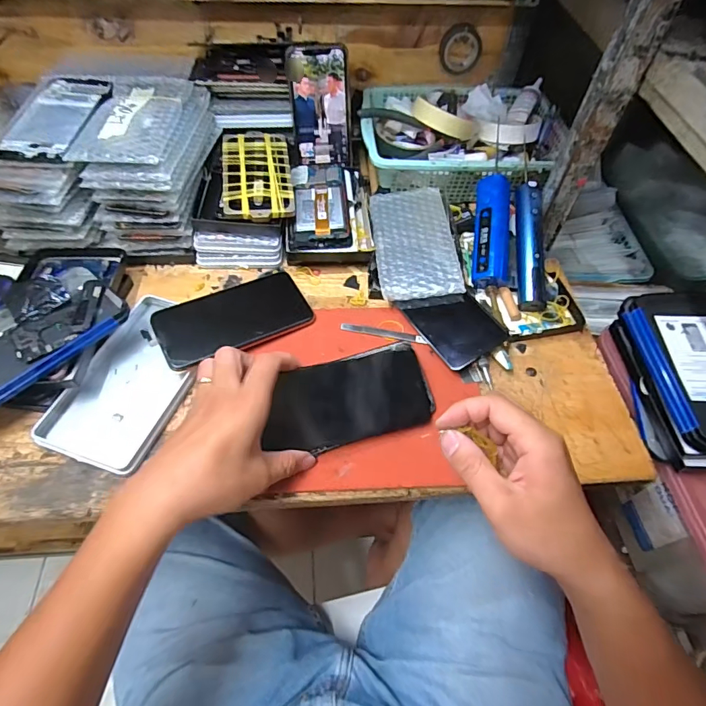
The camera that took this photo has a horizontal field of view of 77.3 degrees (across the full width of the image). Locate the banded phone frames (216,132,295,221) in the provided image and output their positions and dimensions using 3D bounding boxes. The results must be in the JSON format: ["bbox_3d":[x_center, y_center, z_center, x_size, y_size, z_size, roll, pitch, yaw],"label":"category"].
[{"bbox_3d":[-0.118,-0.221,0.544,0.083,0.026,0.155,-6,57,-6],"label":"banded phone frames"}]

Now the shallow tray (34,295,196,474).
[{"bbox_3d":[-0.211,0.022,0.438,0.103,0.015,0.185,14,54,11],"label":"shallow tray"}]

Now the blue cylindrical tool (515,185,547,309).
[{"bbox_3d":[0.210,-0.124,0.514,0.034,0.029,0.153,4,77,-2],"label":"blue cylindrical tool"}]

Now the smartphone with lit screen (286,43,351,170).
[{"bbox_3d":[-0.042,-0.319,0.576,0.074,0.136,0.005,-4,34,-4],"label":"smartphone with lit screen"}]

